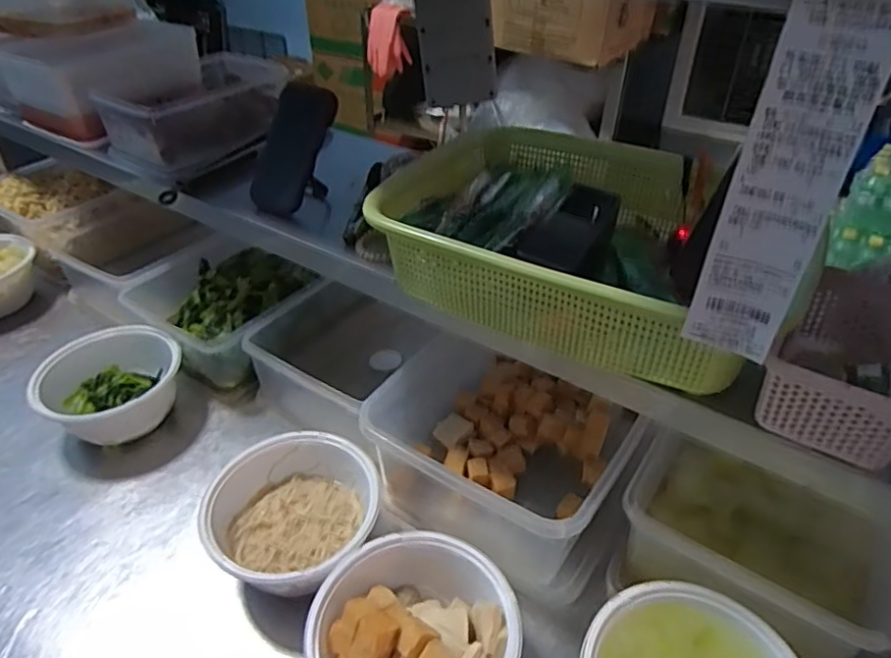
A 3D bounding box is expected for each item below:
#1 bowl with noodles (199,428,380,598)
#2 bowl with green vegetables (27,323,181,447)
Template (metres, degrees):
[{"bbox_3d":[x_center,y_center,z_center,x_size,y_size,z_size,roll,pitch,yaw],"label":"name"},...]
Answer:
[{"bbox_3d":[-0.161,0.198,0.661,0.177,0.085,0.172,-1,39,1],"label":"bowl with noodles"},{"bbox_3d":[-0.449,0.080,0.828,0.167,0.099,0.156,-1,39,1],"label":"bowl with green vegetables"}]

